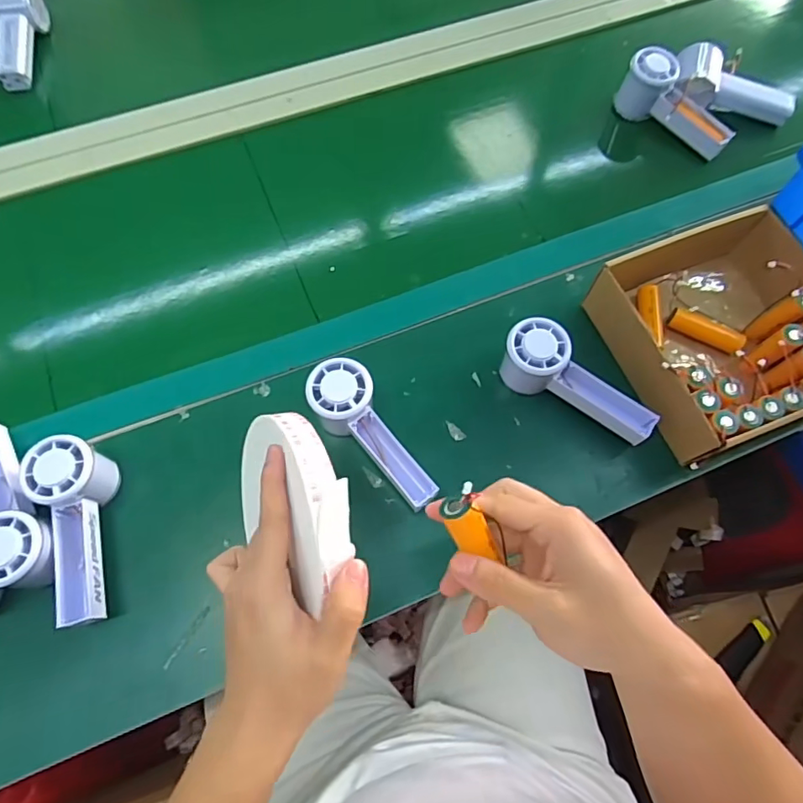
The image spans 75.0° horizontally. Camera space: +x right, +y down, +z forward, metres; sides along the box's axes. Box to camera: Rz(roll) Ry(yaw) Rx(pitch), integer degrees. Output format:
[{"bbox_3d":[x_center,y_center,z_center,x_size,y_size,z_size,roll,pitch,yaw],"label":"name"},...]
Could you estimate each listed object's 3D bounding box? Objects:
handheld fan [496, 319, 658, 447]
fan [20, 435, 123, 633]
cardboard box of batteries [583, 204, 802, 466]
[{"bbox_3d":[0.164,-0.019,0.487,0.149,0.060,0.054,29,74,11],"label":"handheld fan"},{"bbox_3d":[-0.277,0.108,0.439,0.056,0.055,0.150,-8,71,-1],"label":"fan"},{"bbox_3d":[0.300,-0.069,0.493,0.184,0.078,0.200,-21,72,-6],"label":"cardboard box of batteries"}]

